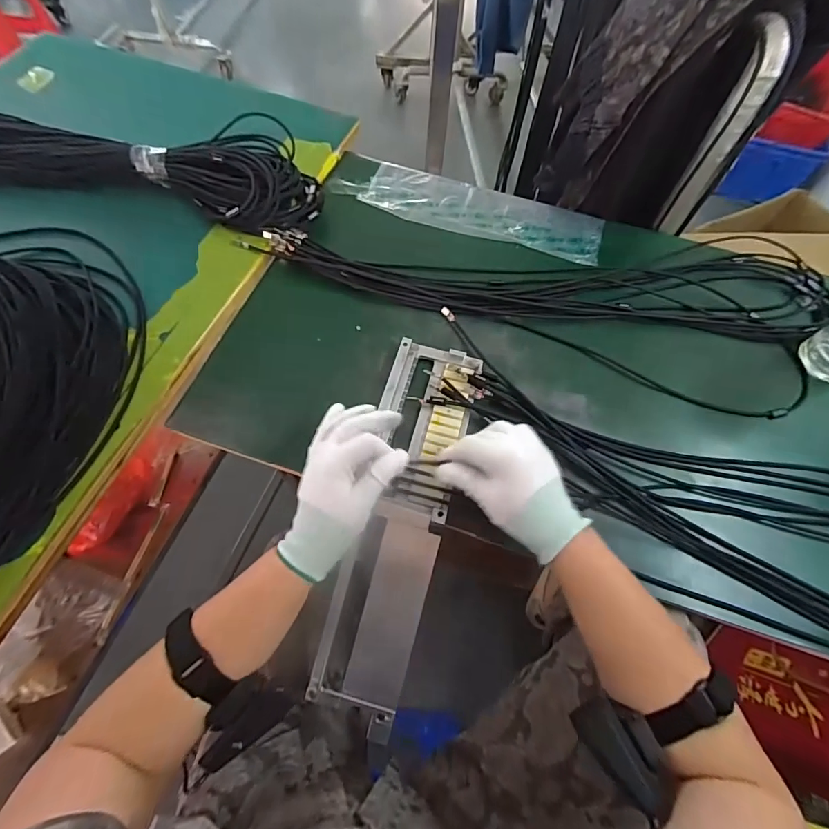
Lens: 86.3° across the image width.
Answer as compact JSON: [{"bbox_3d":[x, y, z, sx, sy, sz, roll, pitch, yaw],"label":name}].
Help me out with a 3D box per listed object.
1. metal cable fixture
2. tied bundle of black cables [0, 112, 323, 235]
[{"bbox_3d":[-0.013,0.104,0.455,0.100,0.045,0.388,13,75,4],"label":"metal cable fixture"},{"bbox_3d":[-0.508,-0.367,0.627,0.759,0.093,0.221,6,63,0],"label":"tied bundle of black cables"}]

